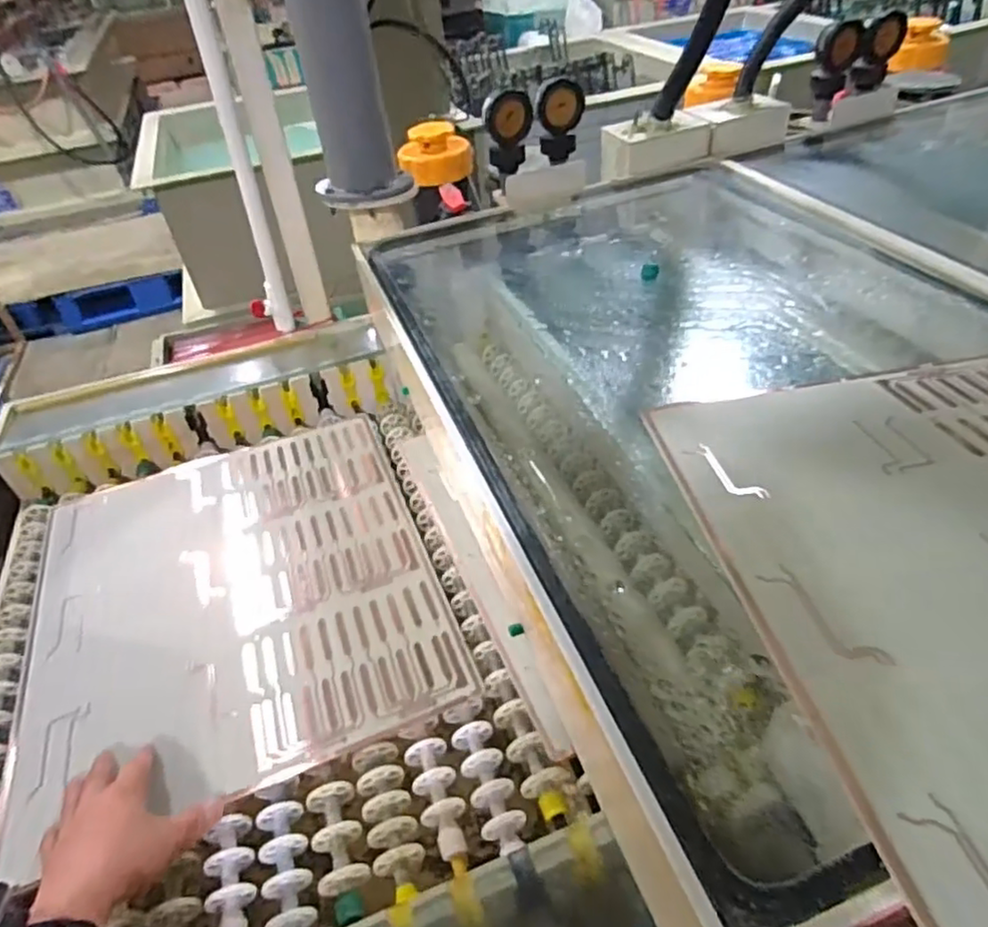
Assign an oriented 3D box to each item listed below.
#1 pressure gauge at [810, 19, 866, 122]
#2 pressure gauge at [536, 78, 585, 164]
[{"bbox_3d":[0.608,-0.701,1.150,0.071,0.147,0.045,15,47,22],"label":"pressure gauge"},{"bbox_3d":[0.107,-0.548,1.029,0.072,0.112,0.037,1,44,9],"label":"pressure gauge"}]

